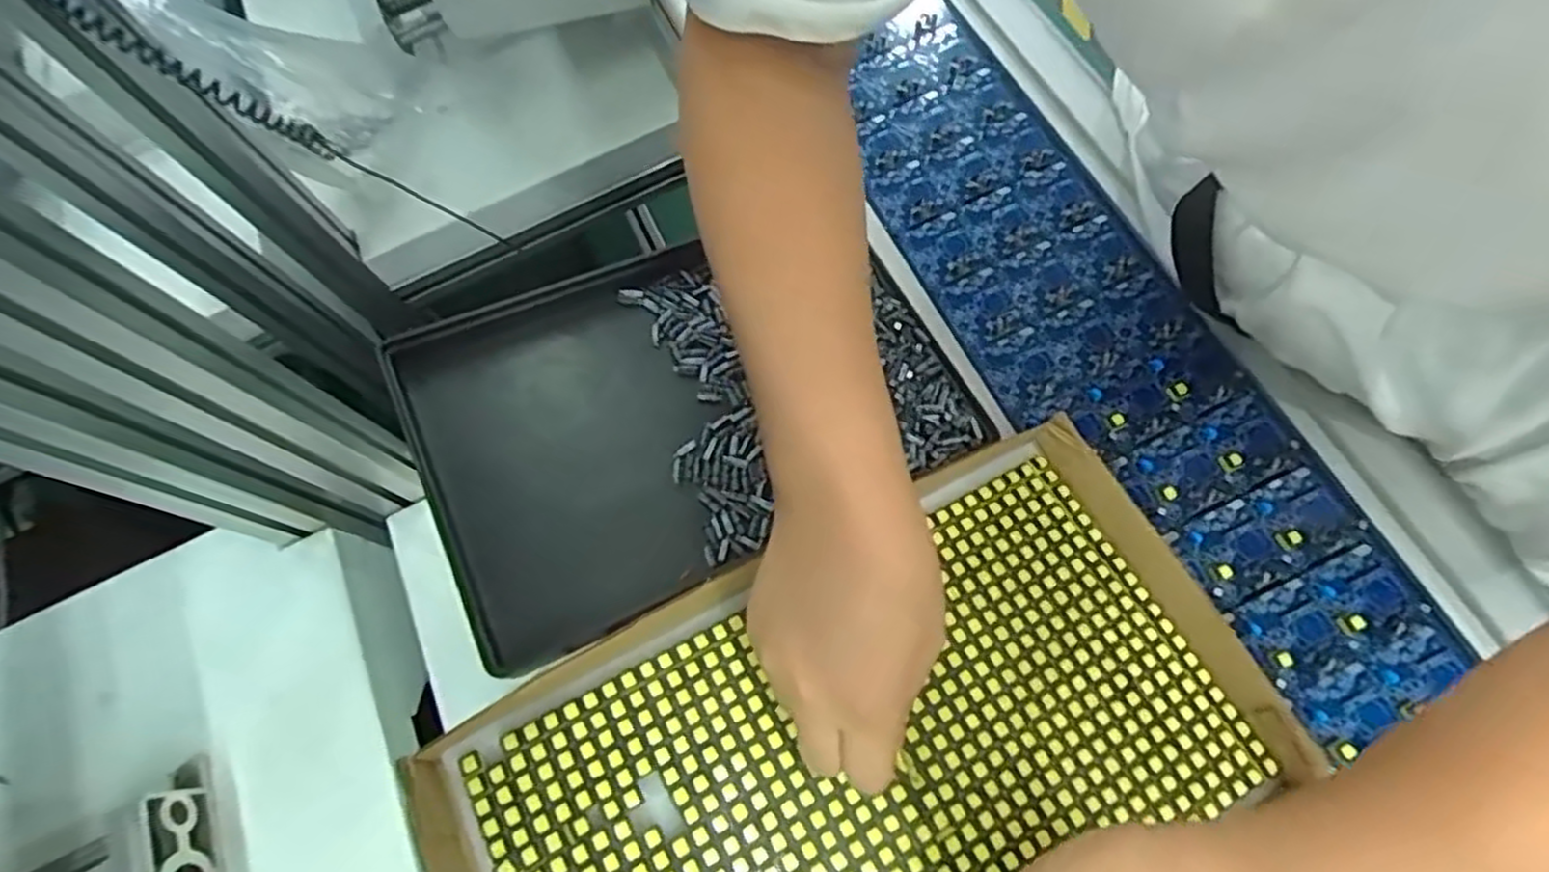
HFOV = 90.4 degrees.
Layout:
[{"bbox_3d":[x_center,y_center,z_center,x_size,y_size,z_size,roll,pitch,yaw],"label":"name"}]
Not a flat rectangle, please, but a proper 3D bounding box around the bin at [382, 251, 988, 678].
[{"bbox_3d":[-0.051,-0.020,0.435,0.285,0.032,0.195,-26,69,-12],"label":"bin"}]

